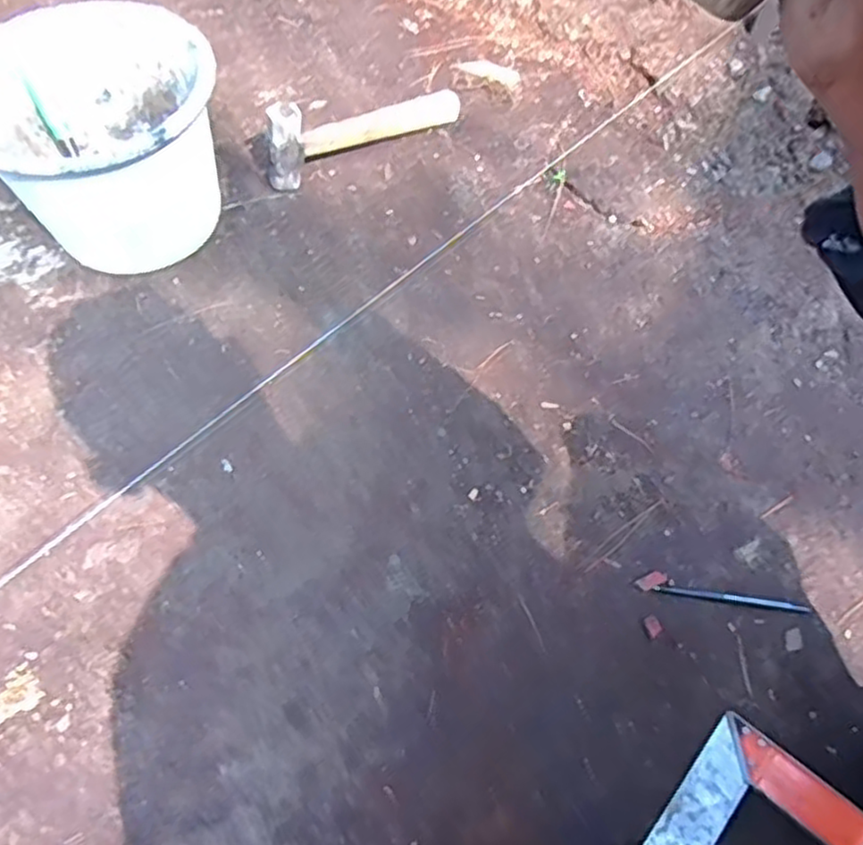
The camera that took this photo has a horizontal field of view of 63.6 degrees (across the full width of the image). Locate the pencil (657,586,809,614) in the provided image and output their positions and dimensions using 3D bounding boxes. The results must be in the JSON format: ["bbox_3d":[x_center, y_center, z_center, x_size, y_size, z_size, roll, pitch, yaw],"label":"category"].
[{"bbox_3d":[0.282,0.165,0.651,0.140,0.004,0.010,8,60,2],"label":"pencil"}]

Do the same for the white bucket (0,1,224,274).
[{"bbox_3d":[-0.370,-0.316,0.813,0.240,0.197,0.267,7,60,2],"label":"white bucket"}]

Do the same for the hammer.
[{"bbox_3d":[-0.085,-0.392,0.905,0.279,0.093,0.040,-25,64,-16],"label":"hammer"}]

